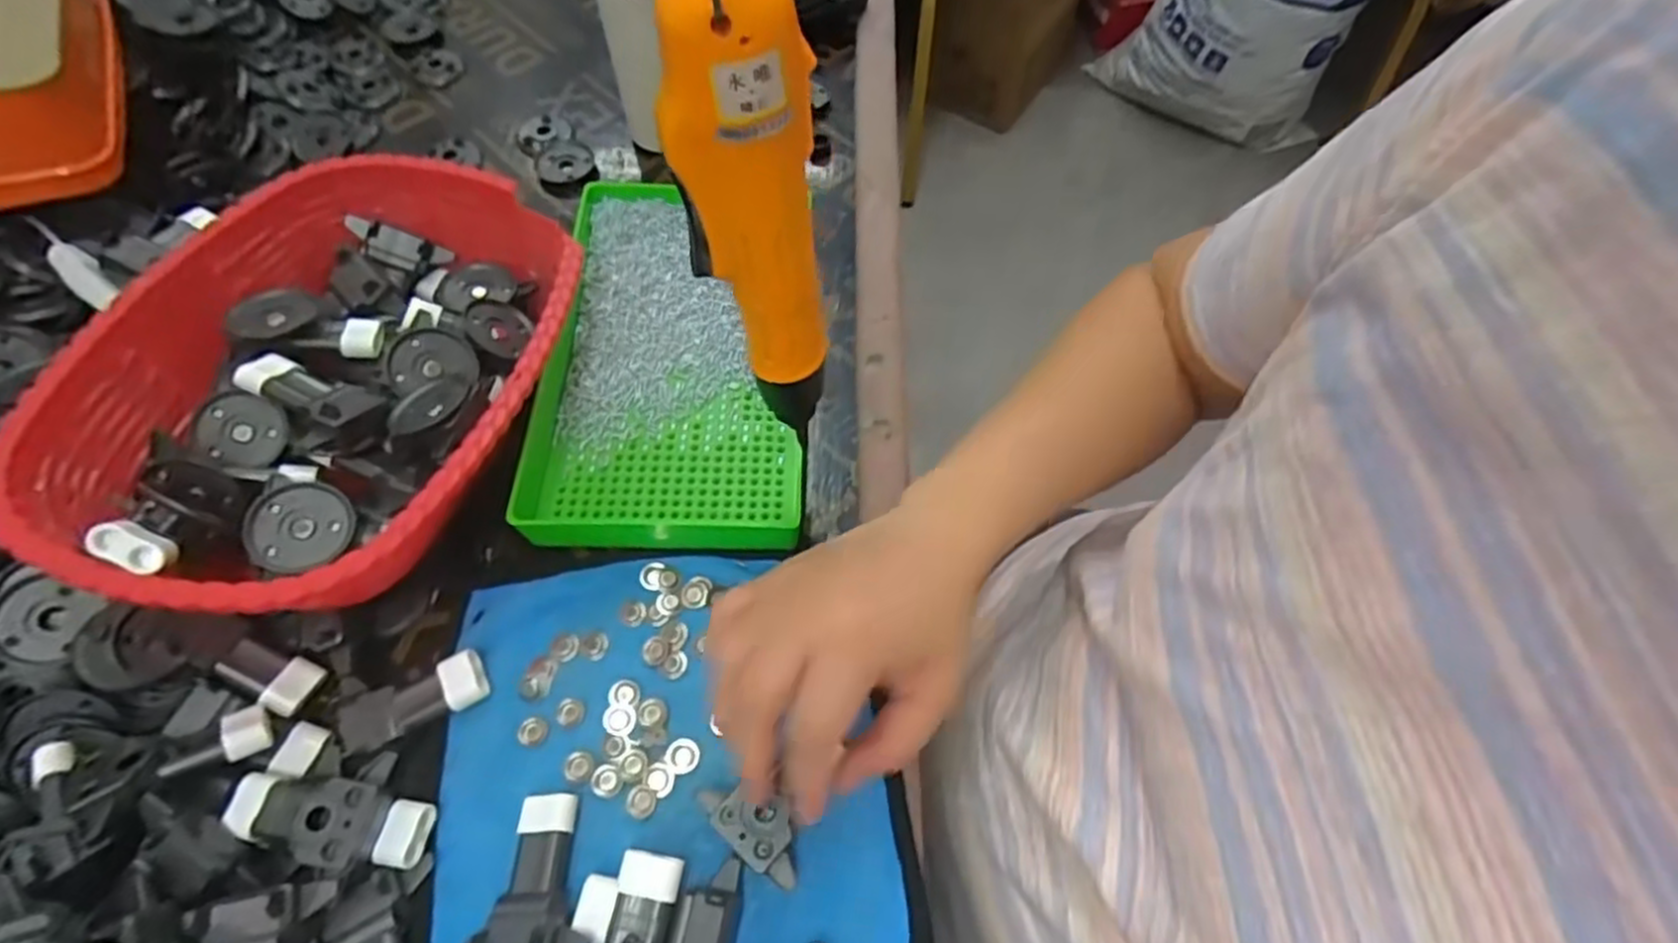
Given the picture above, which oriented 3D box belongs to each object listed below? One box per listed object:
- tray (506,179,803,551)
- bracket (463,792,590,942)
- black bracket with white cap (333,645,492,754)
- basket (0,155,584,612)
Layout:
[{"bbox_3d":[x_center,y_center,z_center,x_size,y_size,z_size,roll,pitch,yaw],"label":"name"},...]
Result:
[{"bbox_3d":[-0.096,-0.069,0.446,0.142,0.034,0.234,-1,61,0],"label":"tray"},{"bbox_3d":[-0.124,0.170,0.321,0.045,0.022,0.064,5,61,3],"label":"bracket"},{"bbox_3d":[-0.197,0.107,0.356,0.062,0.016,0.026,-23,63,-12],"label":"black bracket with white cap"},{"bbox_3d":[-0.242,-0.051,0.393,0.190,0.101,0.275,8,61,1],"label":"basket"}]

